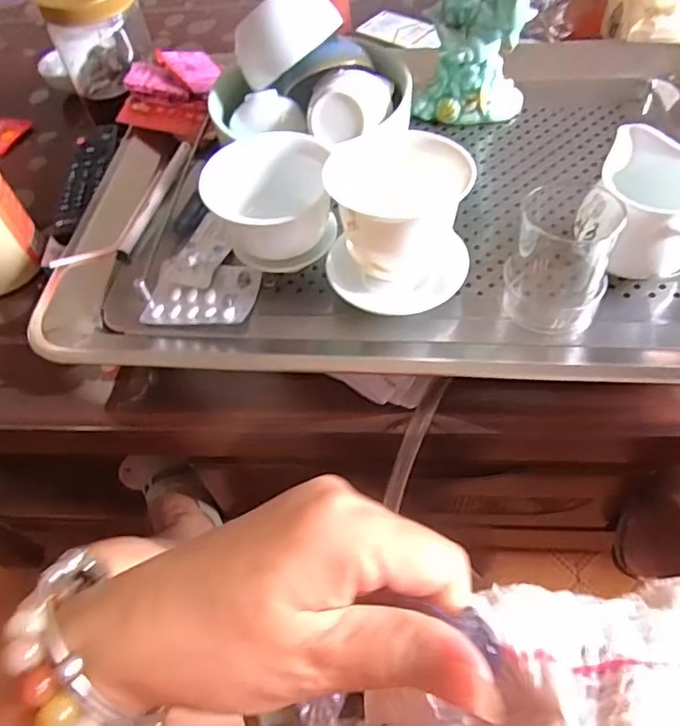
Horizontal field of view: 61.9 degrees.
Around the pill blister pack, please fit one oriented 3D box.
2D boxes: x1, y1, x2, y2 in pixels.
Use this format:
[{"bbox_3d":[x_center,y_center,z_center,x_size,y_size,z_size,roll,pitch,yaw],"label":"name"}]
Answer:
[{"bbox_3d":[-0.100,-0.051,0.414,0.077,0.010,0.056,4,54,8],"label":"pill blister pack"}]

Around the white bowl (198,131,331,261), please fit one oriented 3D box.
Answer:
[{"bbox_3d":[-0.049,-0.119,0.398,0.081,0.053,0.081,-3,55,4],"label":"white bowl"}]

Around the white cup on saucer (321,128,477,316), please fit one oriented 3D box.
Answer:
[{"bbox_3d":[0.040,-0.094,0.378,0.091,0.090,0.079,2,56,7],"label":"white cup on saucer"}]

